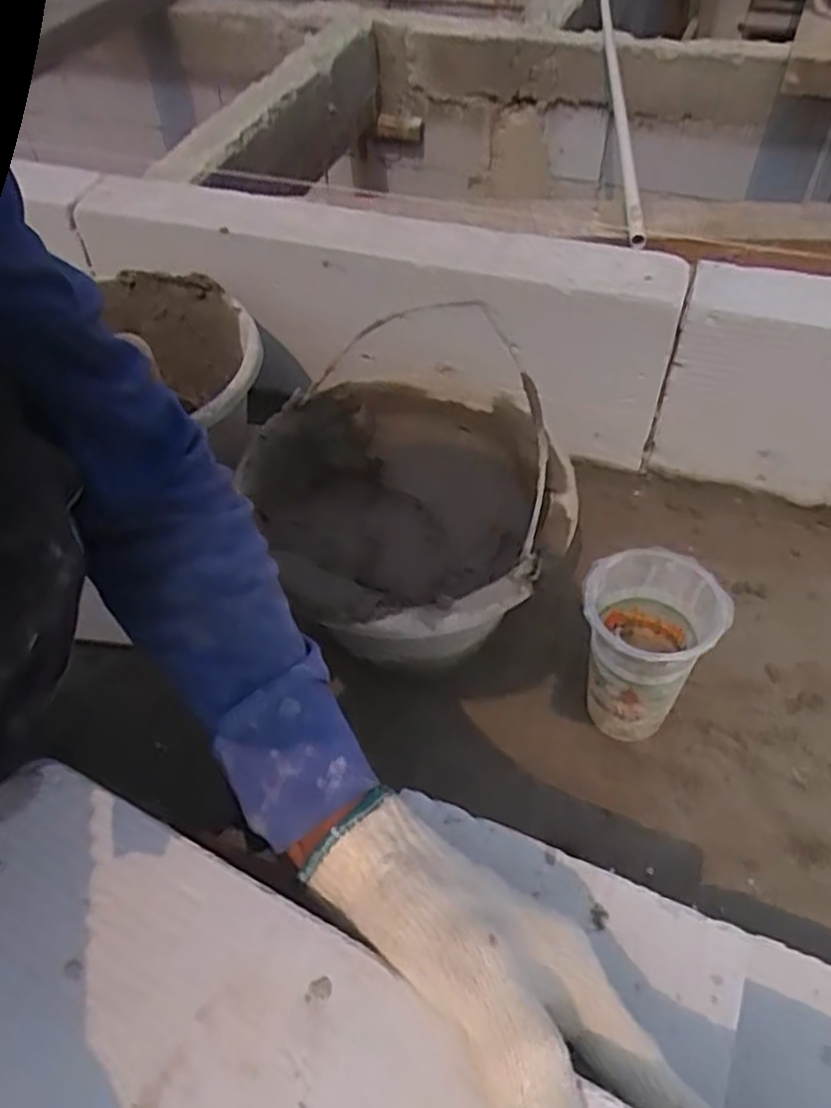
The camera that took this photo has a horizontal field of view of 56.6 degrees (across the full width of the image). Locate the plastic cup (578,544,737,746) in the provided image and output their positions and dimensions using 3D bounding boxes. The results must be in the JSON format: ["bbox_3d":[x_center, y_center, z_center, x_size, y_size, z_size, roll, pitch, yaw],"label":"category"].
[{"bbox_3d":[0.169,0.080,0.585,0.088,0.160,0.085,-1,50,1],"label":"plastic cup"}]

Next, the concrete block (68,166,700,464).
[{"bbox_3d":[-0.047,-0.250,0.778,0.589,0.183,0.106,14,52,14],"label":"concrete block"}]

